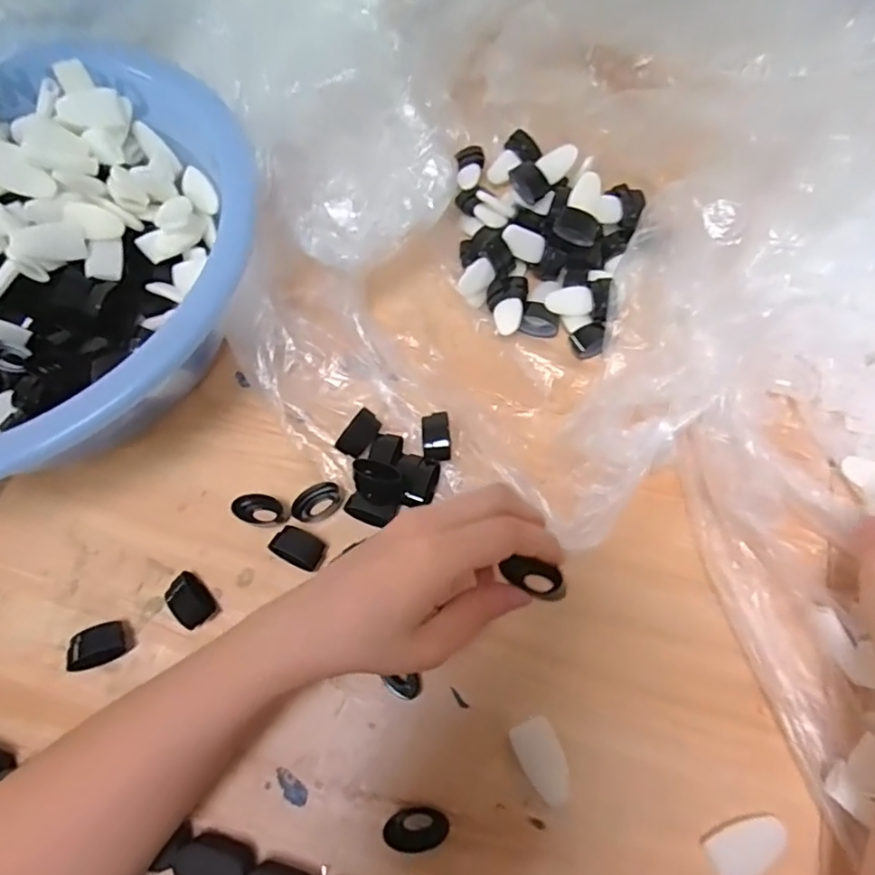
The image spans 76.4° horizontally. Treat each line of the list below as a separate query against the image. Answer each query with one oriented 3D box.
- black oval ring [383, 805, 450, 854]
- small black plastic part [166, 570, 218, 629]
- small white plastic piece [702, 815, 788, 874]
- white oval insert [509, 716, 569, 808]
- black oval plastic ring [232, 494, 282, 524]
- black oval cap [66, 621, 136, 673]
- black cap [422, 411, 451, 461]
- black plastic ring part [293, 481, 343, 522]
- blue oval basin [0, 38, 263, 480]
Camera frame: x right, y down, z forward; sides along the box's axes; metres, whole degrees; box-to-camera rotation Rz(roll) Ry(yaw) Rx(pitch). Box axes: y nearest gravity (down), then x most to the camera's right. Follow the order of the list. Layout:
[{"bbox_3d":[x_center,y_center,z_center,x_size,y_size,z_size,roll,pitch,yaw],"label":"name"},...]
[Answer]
[{"bbox_3d":[-0.011,0.209,0.298,0.032,0.019,0.018,-8,68,-3],"label":"black oval ring"},{"bbox_3d":[-0.155,0.103,0.350,0.032,0.015,0.023,41,74,16],"label":"small black plastic part"},{"bbox_3d":[0.163,0.215,0.290,0.041,0.007,0.023,-27,70,-10],"label":"small white plastic piece"},{"bbox_3d":[0.058,0.179,0.308,0.023,0.016,0.042,-25,69,-9],"label":"white oval insert"},{"bbox_3d":[-0.118,0.047,0.367,0.030,0.011,0.019,8,68,4],"label":"black oval plastic ring"},{"bbox_3d":[-0.204,0.126,0.335,0.033,0.017,0.021,-24,69,-9],"label":"black oval cap"},{"bbox_3d":[-0.001,-0.001,0.368,0.018,0.013,0.030,-4,67,-1],"label":"black cap"},{"bbox_3d":[-0.079,0.042,0.365,0.032,0.010,0.020,-40,72,-14],"label":"black plastic ring part"},{"bbox_3d":[-0.290,-0.114,0.387,0.348,0.110,0.335,7,68,4],"label":"blue oval basin"}]

